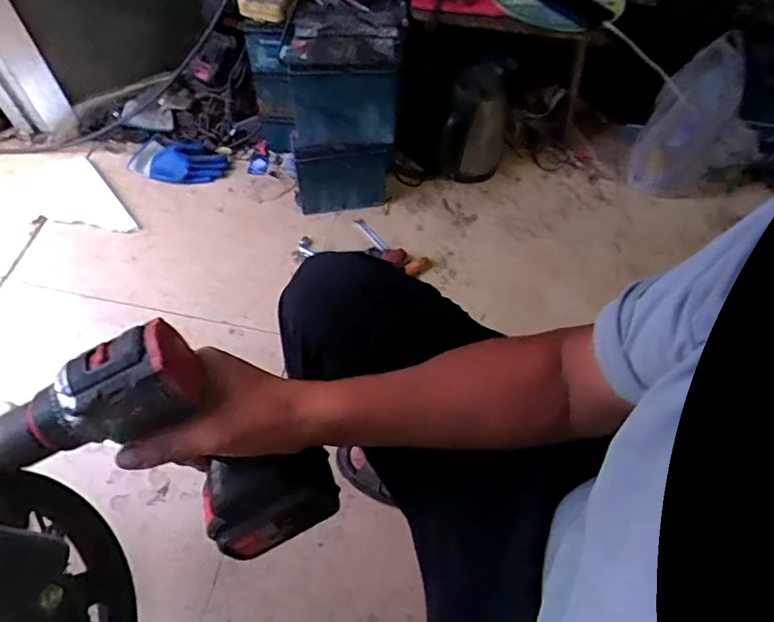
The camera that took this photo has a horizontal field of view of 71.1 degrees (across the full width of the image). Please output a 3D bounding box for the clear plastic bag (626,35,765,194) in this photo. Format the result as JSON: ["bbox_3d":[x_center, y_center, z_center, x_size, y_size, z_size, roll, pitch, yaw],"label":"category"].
[{"bbox_3d":[0.674,-0.378,1.170,0.235,0.284,0.131,36,65,17],"label":"clear plastic bag"}]

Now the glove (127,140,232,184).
[{"bbox_3d":[-0.460,-0.332,1.186,0.209,0.029,0.106,6,60,1],"label":"glove"}]

